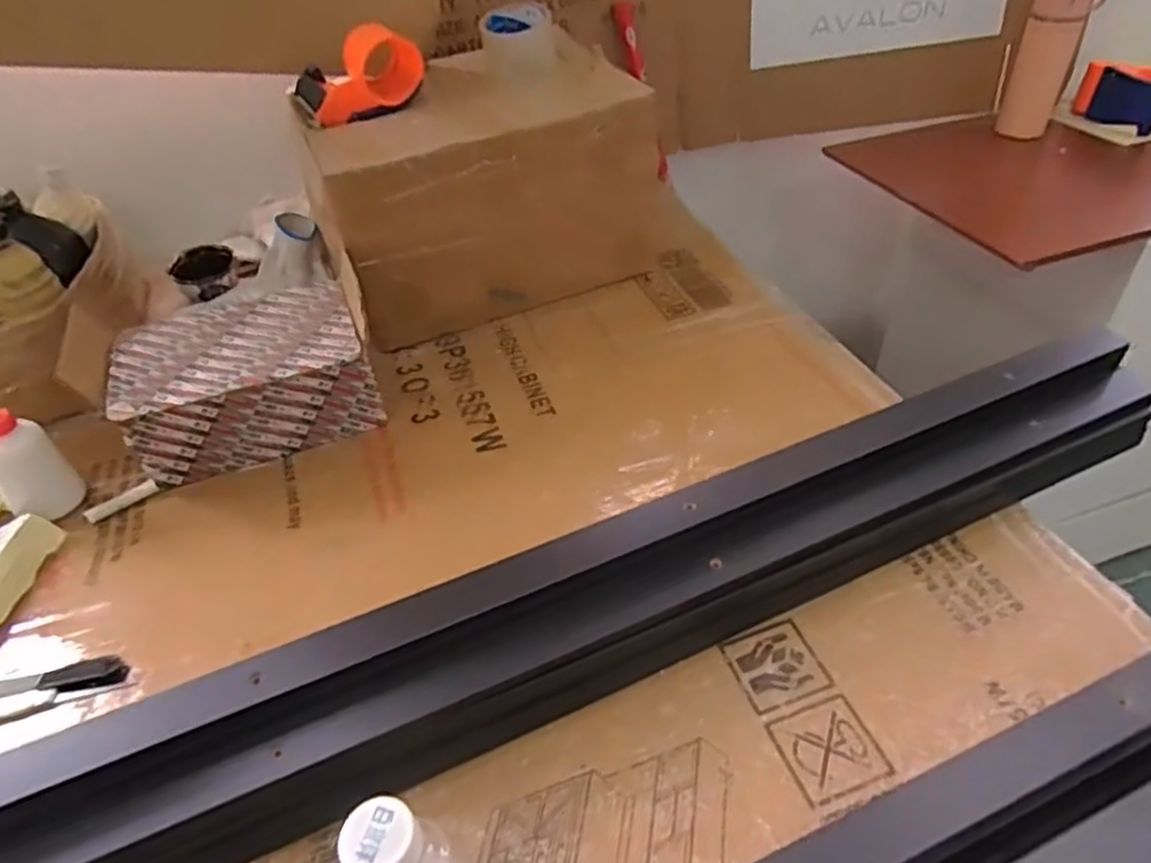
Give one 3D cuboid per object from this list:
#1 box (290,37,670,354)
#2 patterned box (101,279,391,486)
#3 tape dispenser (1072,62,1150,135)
[{"bbox_3d":[-0.111,-0.287,0.921,0.390,0.243,0.210,-22,44,-19],"label":"box"},{"bbox_3d":[-0.332,-0.046,0.770,0.226,0.127,0.145,-19,43,-16],"label":"patterned box"},{"bbox_3d":[0.809,-0.487,1.082,0.067,0.074,0.132,-21,44,-19],"label":"tape dispenser"}]

